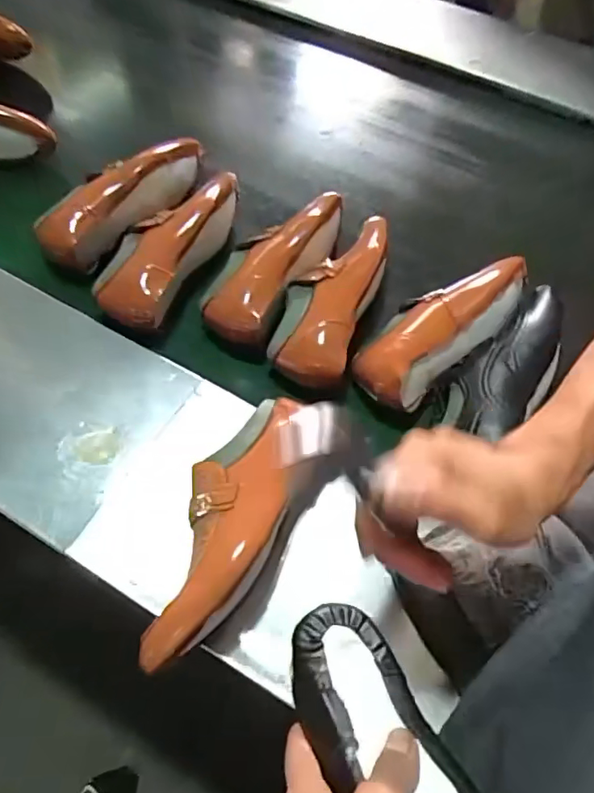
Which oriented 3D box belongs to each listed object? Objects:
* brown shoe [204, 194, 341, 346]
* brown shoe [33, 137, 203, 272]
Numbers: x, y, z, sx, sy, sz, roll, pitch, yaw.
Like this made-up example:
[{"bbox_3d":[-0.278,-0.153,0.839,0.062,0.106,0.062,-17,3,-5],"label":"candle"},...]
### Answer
[{"bbox_3d":[-0.024,-0.168,0.687,0.101,0.085,0.245,32,62,15],"label":"brown shoe"},{"bbox_3d":[-0.228,-0.271,0.730,0.083,0.082,0.265,38,64,18],"label":"brown shoe"}]

